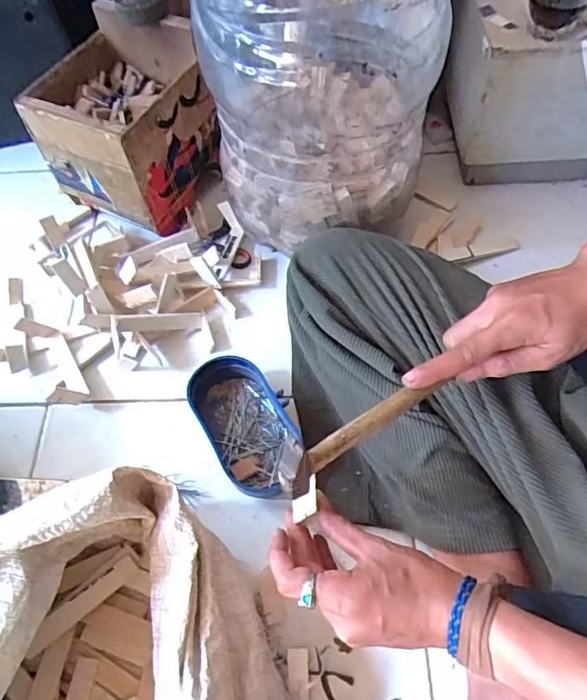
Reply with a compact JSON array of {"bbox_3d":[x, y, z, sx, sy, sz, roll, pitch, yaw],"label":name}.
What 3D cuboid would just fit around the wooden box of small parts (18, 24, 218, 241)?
[{"bbox_3d":[-0.214,-0.280,0.661,0.158,0.160,0.166,23,63,16],"label":"wooden box of small parts"}]

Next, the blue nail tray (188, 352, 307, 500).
[{"bbox_3d":[-0.049,0.079,0.532,0.087,0.042,0.152,-30,62,-14],"label":"blue nail tray"}]

